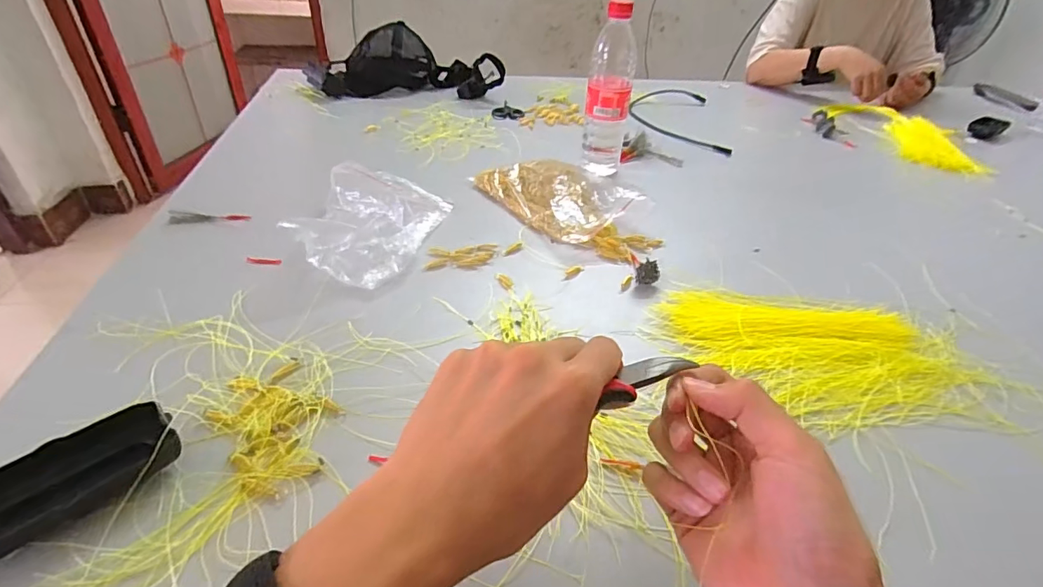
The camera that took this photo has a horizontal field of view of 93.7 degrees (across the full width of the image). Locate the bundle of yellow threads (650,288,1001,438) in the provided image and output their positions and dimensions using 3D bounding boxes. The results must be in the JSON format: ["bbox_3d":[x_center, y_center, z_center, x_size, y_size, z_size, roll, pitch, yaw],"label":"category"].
[{"bbox_3d":[0.268,0.055,0.444,0.277,0.013,0.159,8,37,4],"label":"bundle of yellow threads"}]

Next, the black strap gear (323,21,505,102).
[{"bbox_3d":[-0.202,-0.460,0.969,0.325,0.095,0.166,4,37,-2],"label":"black strap gear"}]

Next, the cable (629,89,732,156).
[{"bbox_3d":[0.301,-0.348,0.959,0.164,0.025,0.306,6,38,3],"label":"cable"}]

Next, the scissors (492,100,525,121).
[{"bbox_3d":[-0.024,-0.356,0.945,0.061,0.005,0.113,3,38,-1],"label":"scissors"}]

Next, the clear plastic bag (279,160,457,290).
[{"bbox_3d":[-0.170,-0.083,0.538,0.134,0.040,0.192,11,38,8],"label":"clear plastic bag"}]

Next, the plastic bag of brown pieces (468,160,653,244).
[{"bbox_3d":[0.045,-0.130,0.625,0.139,0.041,0.207,-17,42,-26],"label":"plastic bag of brown pieces"}]

